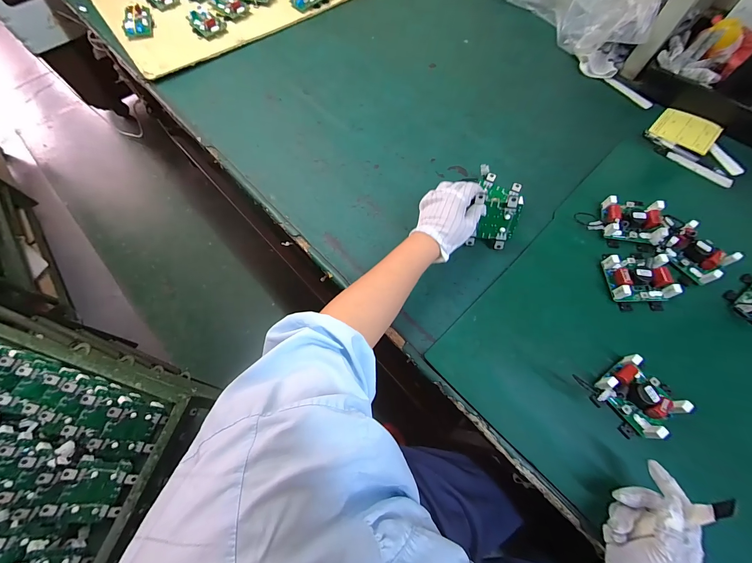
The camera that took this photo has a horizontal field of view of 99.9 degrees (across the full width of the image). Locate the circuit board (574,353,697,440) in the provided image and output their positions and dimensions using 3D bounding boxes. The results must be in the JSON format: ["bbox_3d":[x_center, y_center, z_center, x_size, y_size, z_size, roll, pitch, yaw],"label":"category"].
[{"bbox_3d":[0.359,0.154,0.445,0.107,0.040,0.112,-35,71,-13],"label":"circuit board"}]

